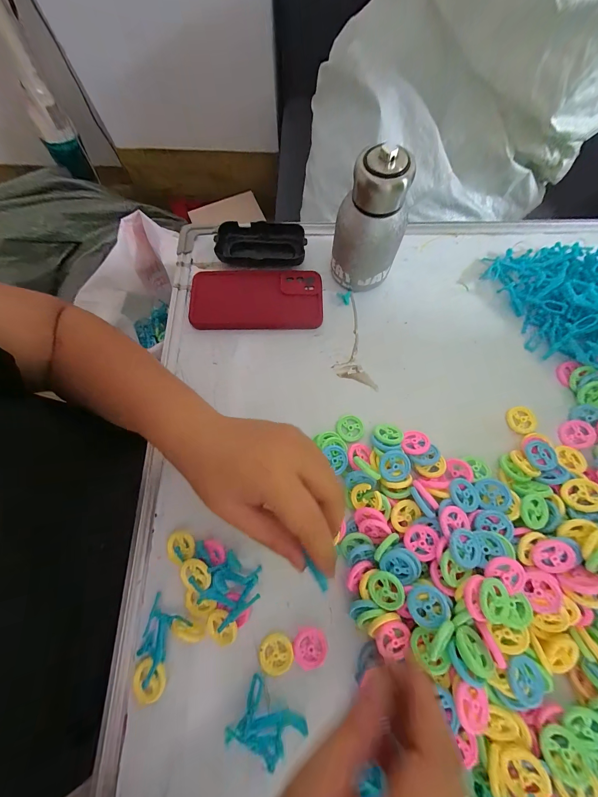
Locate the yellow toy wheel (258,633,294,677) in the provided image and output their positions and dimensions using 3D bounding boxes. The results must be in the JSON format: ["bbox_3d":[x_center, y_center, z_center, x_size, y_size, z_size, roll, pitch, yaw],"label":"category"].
[{"bbox_3d":[-0.020,0.225,0.250,0.029,0.004,0.029,-6,72,-2],"label":"yellow toy wheel"}]

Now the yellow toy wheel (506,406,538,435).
[{"bbox_3d":[0.243,0.024,0.310,0.028,0.007,0.030,0,72,0],"label":"yellow toy wheel"}]

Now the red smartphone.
[{"bbox_3d":[-0.053,-0.123,0.352,0.160,0.013,0.076,1,72,1],"label":"red smartphone"}]

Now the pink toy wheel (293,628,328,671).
[{"bbox_3d":[0.010,0.220,0.249,0.030,0.004,0.027,-13,72,-4],"label":"pink toy wheel"}]

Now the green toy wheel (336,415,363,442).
[{"bbox_3d":[0.056,0.033,0.308,0.028,0.005,0.027,0,72,0],"label":"green toy wheel"}]

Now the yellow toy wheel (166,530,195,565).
[{"bbox_3d":[-0.112,0.141,0.272,0.027,0.006,0.028,0,72,0],"label":"yellow toy wheel"}]

